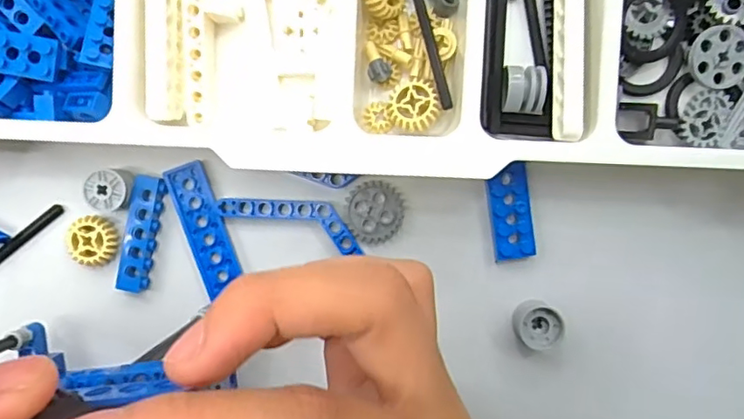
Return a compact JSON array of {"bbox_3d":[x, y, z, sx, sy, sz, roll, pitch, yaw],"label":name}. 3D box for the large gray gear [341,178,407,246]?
[{"bbox_3d":[0.001,0.001,0.232,0.025,0.005,0.025,0,92,1],"label":"large gray gear"}]

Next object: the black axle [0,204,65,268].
[{"bbox_3d":[-0.153,0.018,0.235,0.060,0.004,0.006,-38,91,2],"label":"black axle"}]

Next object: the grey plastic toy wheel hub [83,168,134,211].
[{"bbox_3d":[-0.104,-0.008,0.226,0.018,0.011,0.015,-18,91,2],"label":"grey plastic toy wheel hub"}]

